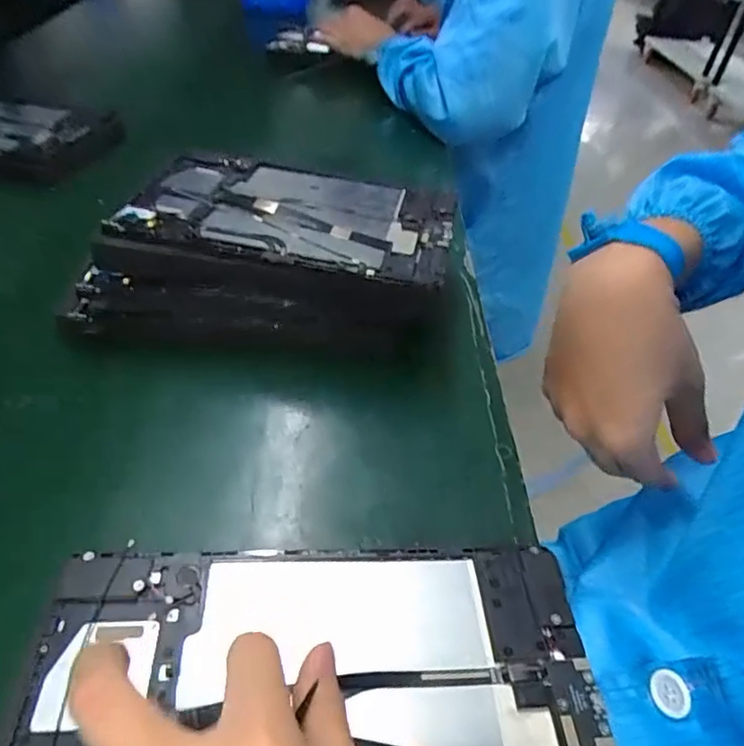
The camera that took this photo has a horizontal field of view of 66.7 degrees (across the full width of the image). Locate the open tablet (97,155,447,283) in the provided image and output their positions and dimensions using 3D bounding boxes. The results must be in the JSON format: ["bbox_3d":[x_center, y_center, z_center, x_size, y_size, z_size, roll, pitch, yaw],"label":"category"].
[{"bbox_3d":[-0.058,-0.124,0.434,0.235,0.014,0.141,11,43,5],"label":"open tablet"}]

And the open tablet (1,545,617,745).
[{"bbox_3d":[-0.020,0.141,0.231,0.238,0.015,0.148,2,40,-6],"label":"open tablet"}]

